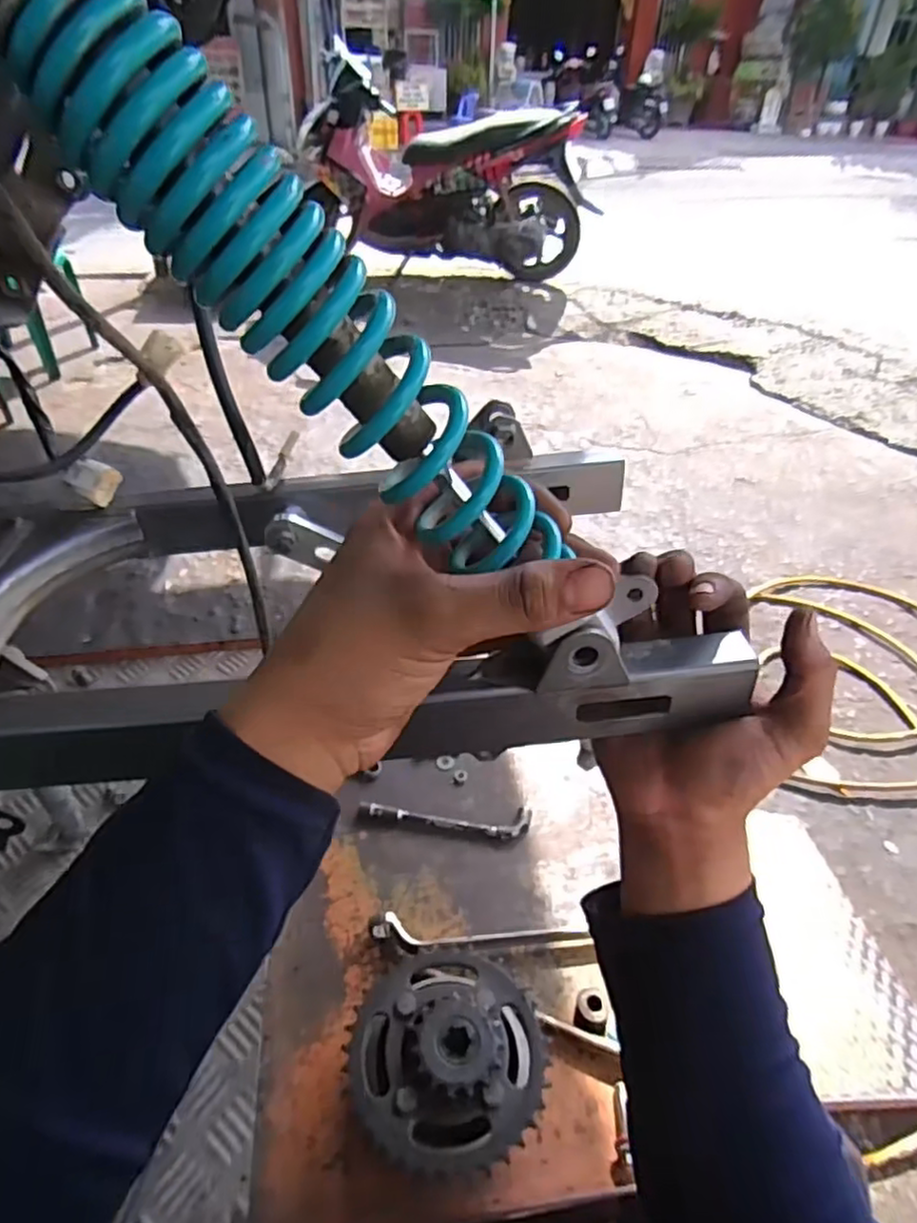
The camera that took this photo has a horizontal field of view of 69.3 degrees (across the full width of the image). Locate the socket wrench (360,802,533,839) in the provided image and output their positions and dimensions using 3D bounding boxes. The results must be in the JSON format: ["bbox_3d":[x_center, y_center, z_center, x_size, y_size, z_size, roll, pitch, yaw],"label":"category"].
[{"bbox_3d":[-0.013,0.204,0.650,0.169,0.012,0.031,3,38,1],"label":"socket wrench"}]

